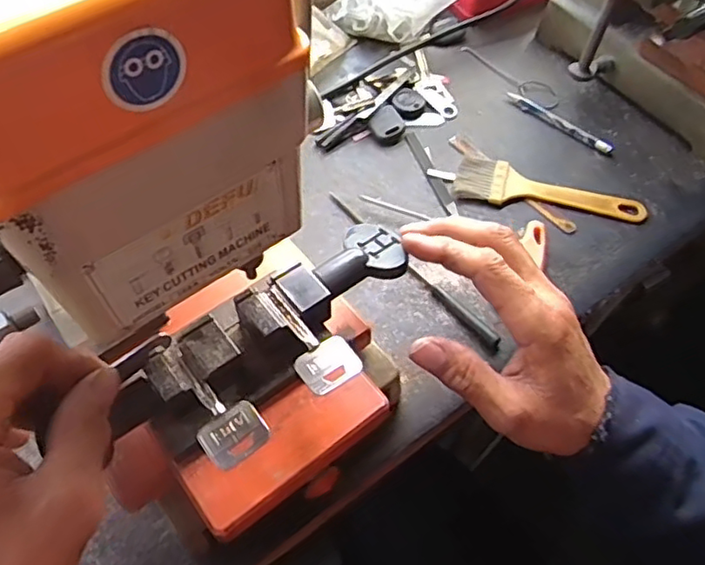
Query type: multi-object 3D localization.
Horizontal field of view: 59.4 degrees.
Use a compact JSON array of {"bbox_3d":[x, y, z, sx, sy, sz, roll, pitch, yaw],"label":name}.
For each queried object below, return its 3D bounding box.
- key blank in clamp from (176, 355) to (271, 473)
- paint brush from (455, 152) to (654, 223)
[{"bbox_3d":[-0.063,0.056,0.283,0.027,0.004,0.058,-33,67,-21],"label":"key blank in clamp"},{"bbox_3d":[0.157,-0.076,0.493,0.146,0.017,0.045,14,60,4],"label":"paint brush"}]

